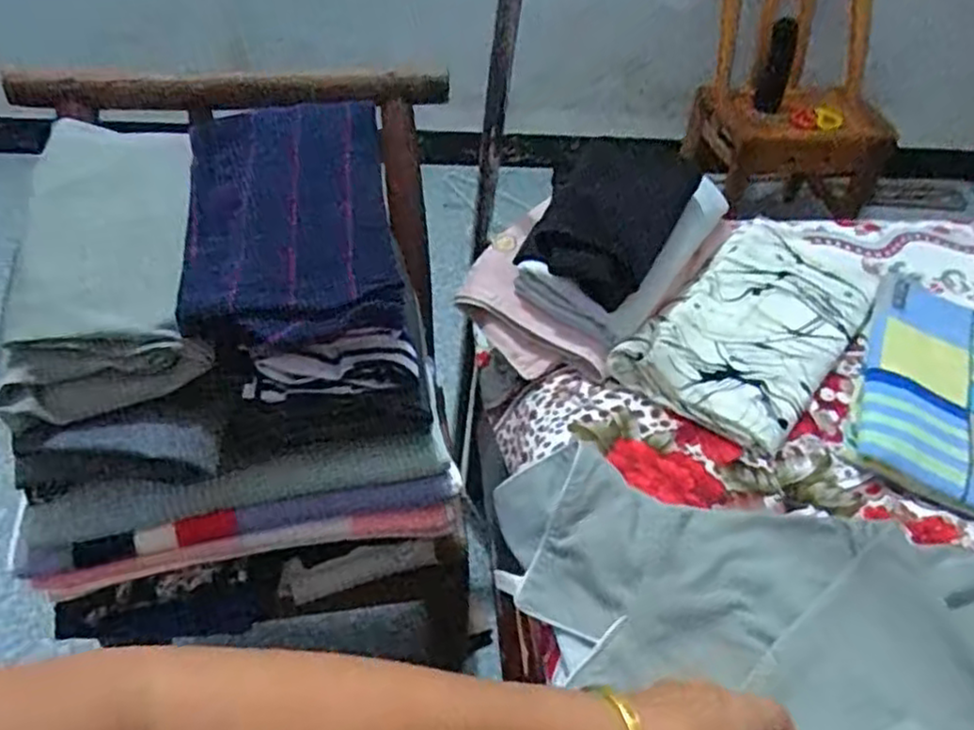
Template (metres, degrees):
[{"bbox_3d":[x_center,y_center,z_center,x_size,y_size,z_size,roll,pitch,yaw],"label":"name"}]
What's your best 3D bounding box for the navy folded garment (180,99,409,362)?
[{"bbox_3d":[-0.154,-0.116,0.555,0.151,0.081,0.208,-5,45,-11],"label":"navy folded garment"}]

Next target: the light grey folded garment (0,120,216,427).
[{"bbox_3d":[-0.283,-0.089,0.527,0.125,0.051,0.253,-7,63,-10],"label":"light grey folded garment"}]

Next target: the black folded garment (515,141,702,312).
[{"bbox_3d":[0.112,-0.139,0.638,0.126,0.062,0.164,17,45,11],"label":"black folded garment"}]

